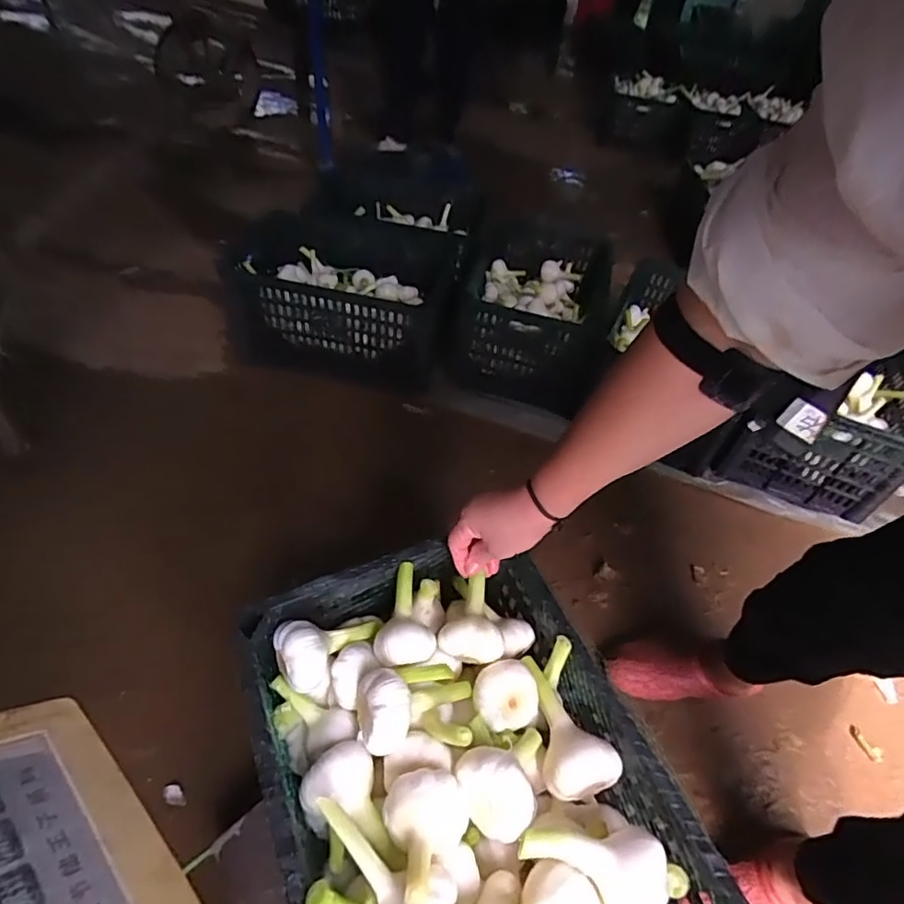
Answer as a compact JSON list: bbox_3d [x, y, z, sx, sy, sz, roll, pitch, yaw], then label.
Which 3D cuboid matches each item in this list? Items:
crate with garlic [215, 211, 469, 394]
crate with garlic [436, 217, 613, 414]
[{"bbox_3d":[-0.226,-0.361,1.273,0.474,0.211,0.369,7,46,1],"label":"crate with garlic"},{"bbox_3d":[0.188,-0.356,1.338,0.343,0.211,0.580,11,47,4],"label":"crate with garlic"}]

